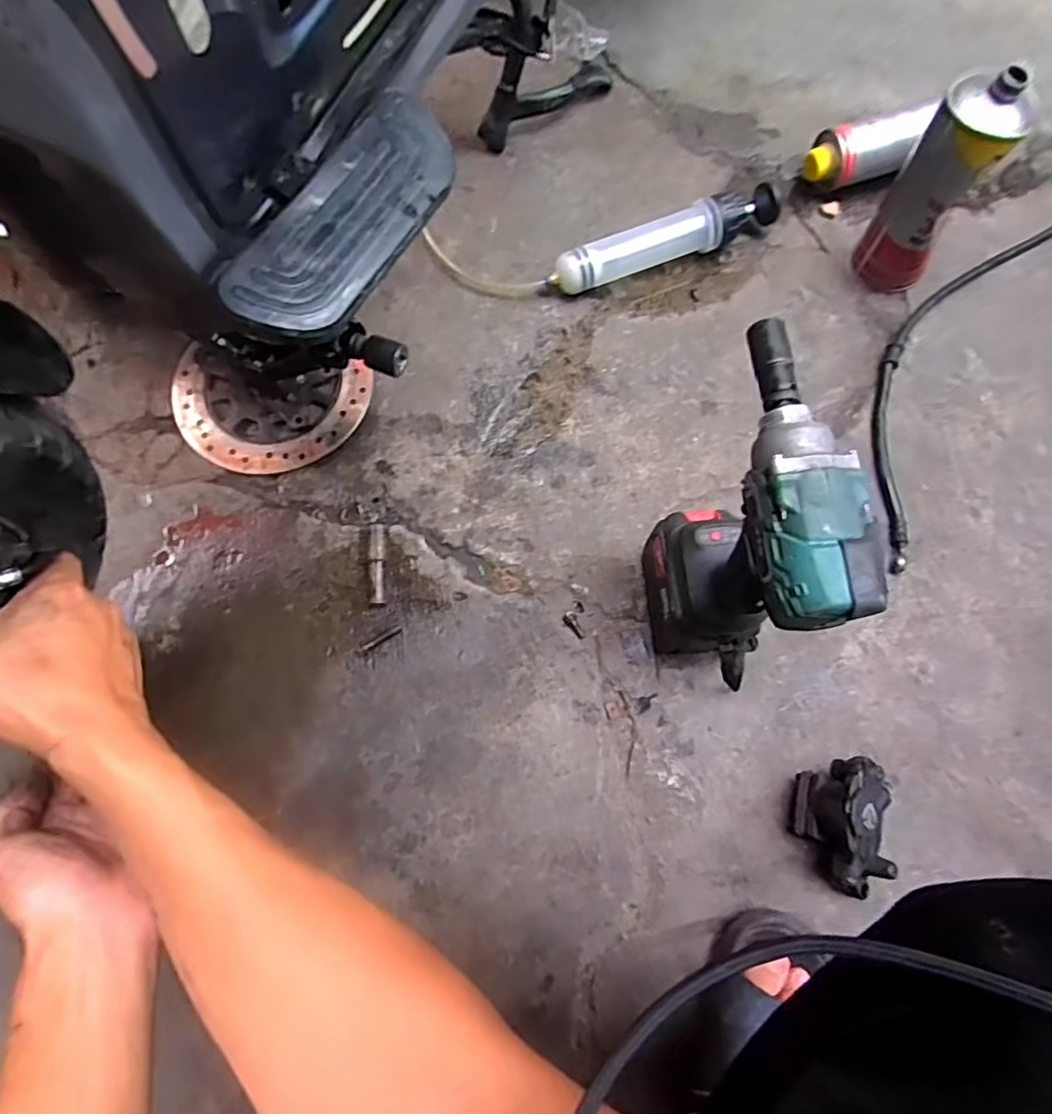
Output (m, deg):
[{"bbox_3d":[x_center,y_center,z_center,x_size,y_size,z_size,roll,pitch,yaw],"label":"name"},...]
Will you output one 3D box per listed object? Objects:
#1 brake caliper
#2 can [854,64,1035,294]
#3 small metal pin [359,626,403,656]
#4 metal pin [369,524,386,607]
[{"bbox_3d":[0.257,0.221,0.517,0.059,0.076,0.104,7,74,3],"label":"brake caliper"},{"bbox_3d":[0.414,-0.372,0.636,0.079,0.205,0.075,0,72,0],"label":"can"},{"bbox_3d":[-0.141,0.080,0.604,0.045,0.004,0.010,-31,75,-10],"label":"small metal pin"},{"bbox_3d":[-0.147,0.006,0.617,0.018,0.018,0.083,-7,73,-3],"label":"metal pin"}]

